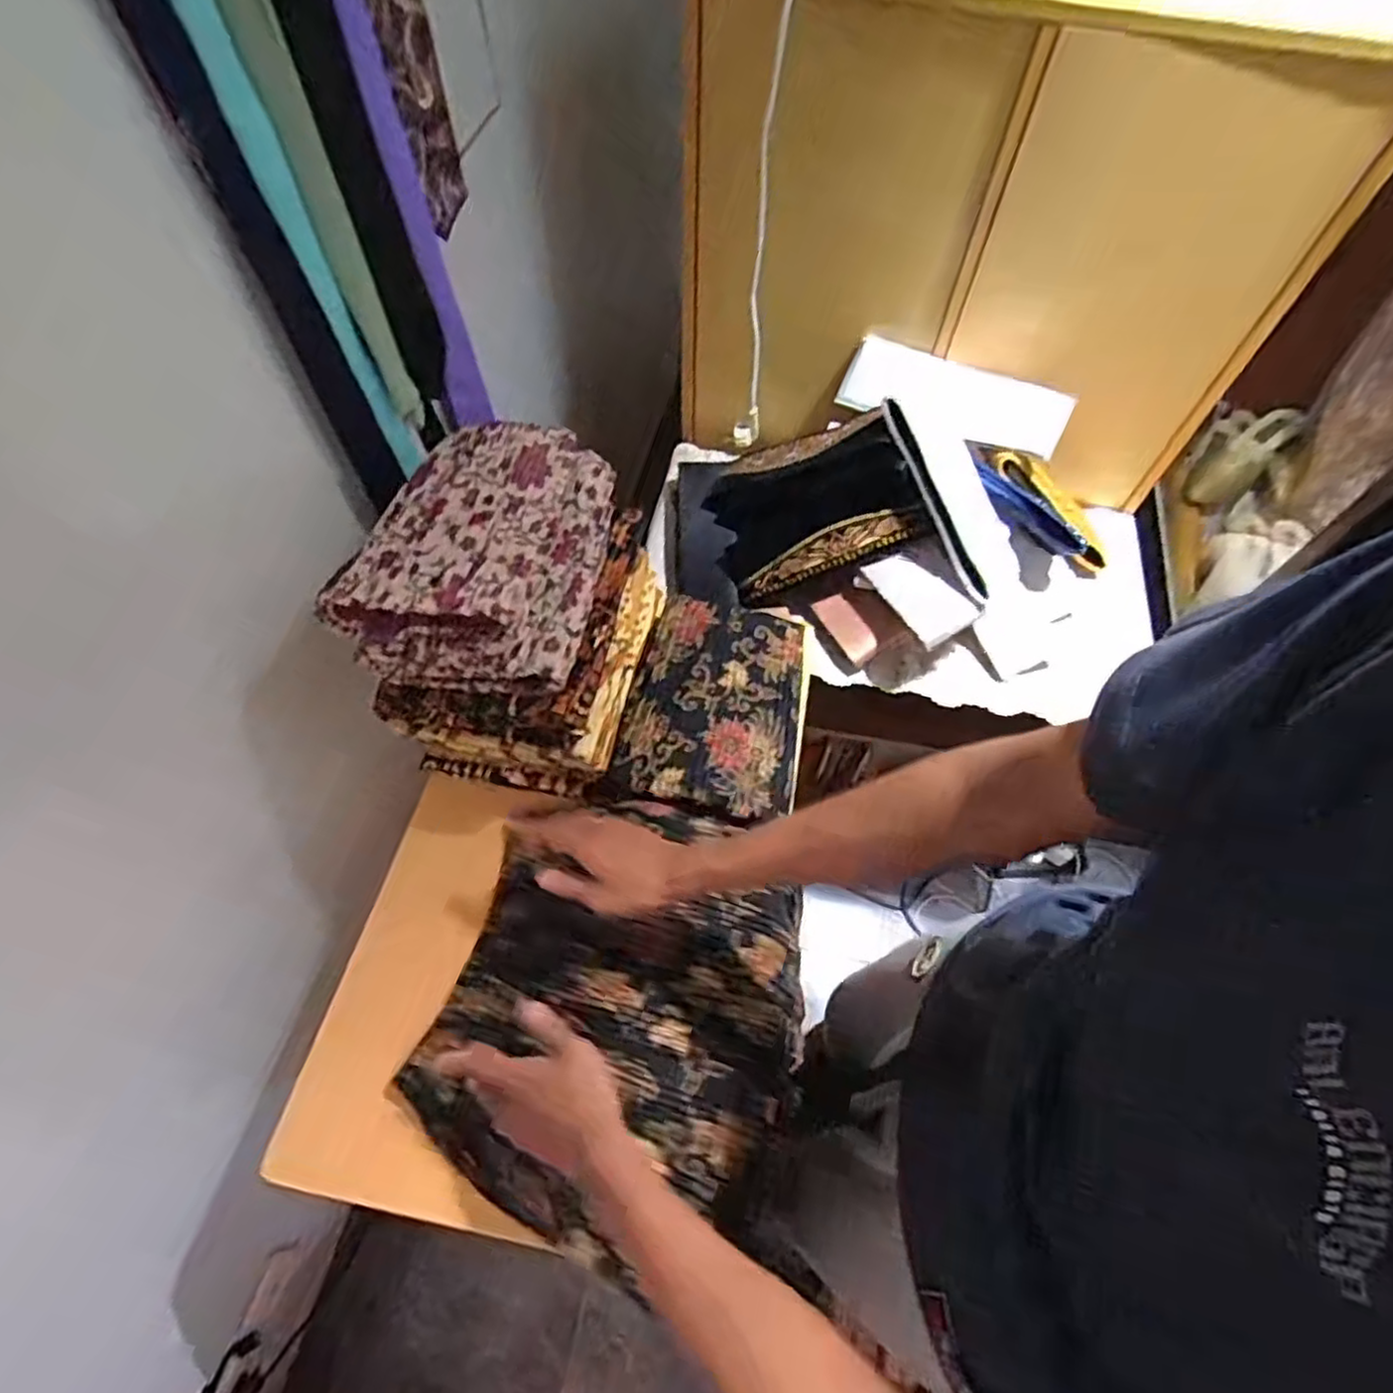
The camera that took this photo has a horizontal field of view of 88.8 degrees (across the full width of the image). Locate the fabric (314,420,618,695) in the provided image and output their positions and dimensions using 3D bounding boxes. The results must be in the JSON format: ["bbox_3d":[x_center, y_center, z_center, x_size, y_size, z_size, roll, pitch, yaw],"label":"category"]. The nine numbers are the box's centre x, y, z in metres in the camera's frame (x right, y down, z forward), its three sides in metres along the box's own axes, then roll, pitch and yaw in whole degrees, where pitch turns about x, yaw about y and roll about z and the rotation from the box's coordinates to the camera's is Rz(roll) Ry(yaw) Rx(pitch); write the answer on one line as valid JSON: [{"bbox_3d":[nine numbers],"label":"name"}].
[{"bbox_3d":[-0.190,-0.135,0.635,0.184,0.106,0.231,7,60,3],"label":"fabric"}]

